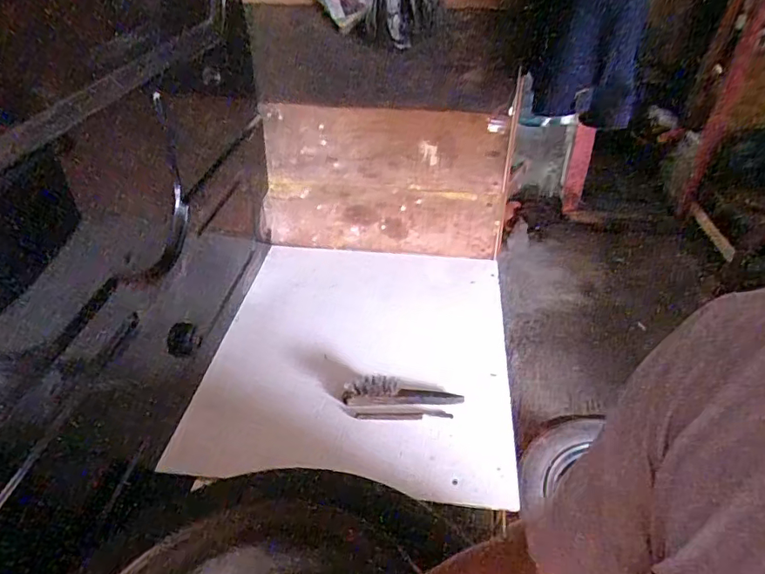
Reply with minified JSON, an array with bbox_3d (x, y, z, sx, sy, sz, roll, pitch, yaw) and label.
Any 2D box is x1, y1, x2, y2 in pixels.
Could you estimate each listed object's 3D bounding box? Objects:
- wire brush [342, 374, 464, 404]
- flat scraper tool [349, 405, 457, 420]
[{"bbox_3d":[0.036,0.183,0.910,0.210,0.041,0.043,-2,37,2],"label":"wire brush"},{"bbox_3d":[0.029,0.216,0.884,0.178,0.013,0.023,2,40,2],"label":"flat scraper tool"}]

